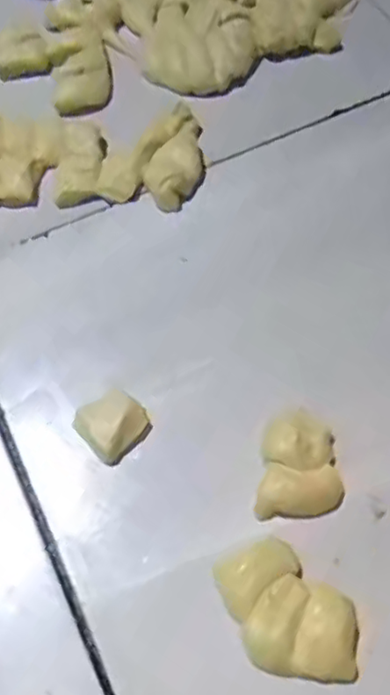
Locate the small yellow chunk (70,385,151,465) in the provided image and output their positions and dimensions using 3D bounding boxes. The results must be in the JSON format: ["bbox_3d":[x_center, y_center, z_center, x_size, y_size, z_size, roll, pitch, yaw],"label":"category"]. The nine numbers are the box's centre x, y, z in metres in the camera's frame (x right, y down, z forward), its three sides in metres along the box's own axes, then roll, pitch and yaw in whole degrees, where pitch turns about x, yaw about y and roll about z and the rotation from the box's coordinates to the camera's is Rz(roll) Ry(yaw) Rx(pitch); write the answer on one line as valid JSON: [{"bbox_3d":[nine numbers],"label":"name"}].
[{"bbox_3d":[-0.058,0.052,0.431,0.044,0.019,0.046,-39,71,-17],"label":"small yellow chunk"}]

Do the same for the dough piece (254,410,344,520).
[{"bbox_3d":[0.068,0.078,0.412,0.054,0.020,0.068,-1,64,-1],"label":"dough piece"}]

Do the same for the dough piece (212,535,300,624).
[{"bbox_3d":[0.036,0.138,0.380,0.052,0.024,0.034,-35,69,-16],"label":"dough piece"}]

